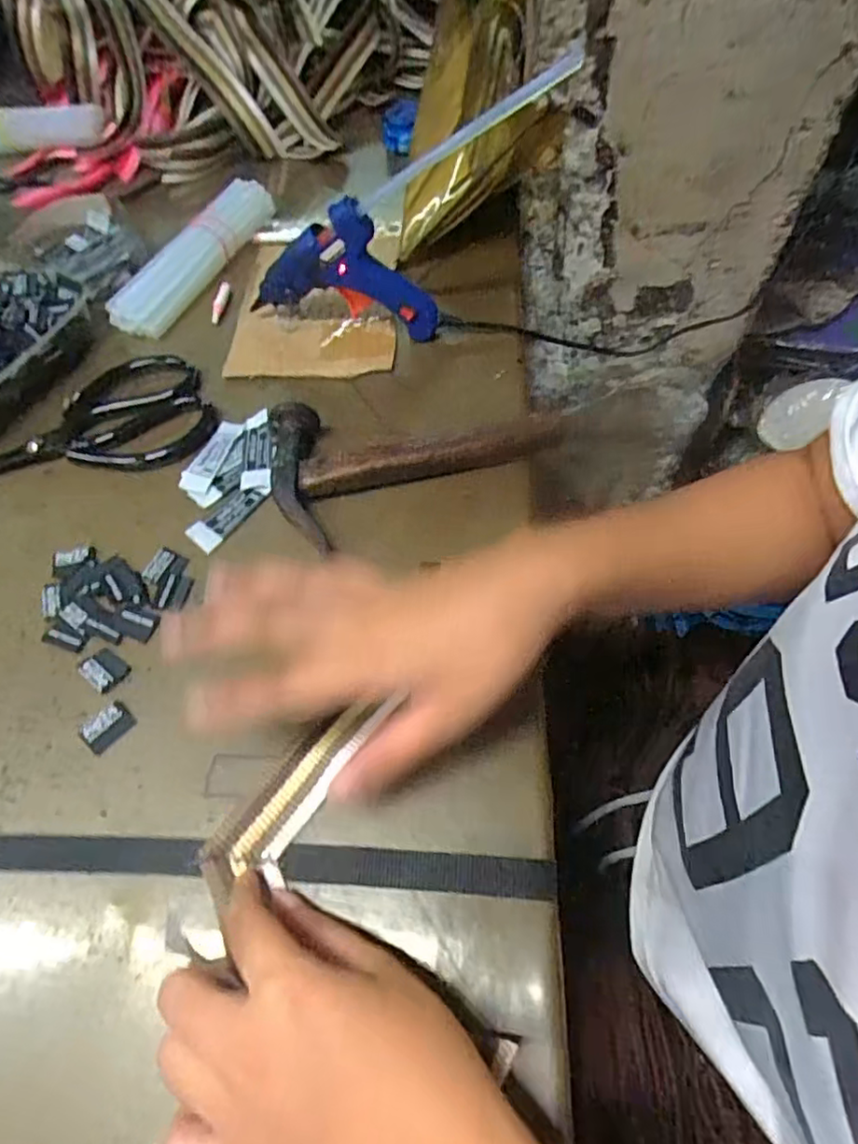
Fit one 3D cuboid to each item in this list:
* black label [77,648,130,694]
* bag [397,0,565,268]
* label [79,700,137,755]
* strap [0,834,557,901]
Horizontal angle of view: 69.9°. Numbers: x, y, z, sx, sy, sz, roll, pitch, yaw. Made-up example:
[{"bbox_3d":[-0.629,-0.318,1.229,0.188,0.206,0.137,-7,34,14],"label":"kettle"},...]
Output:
[{"bbox_3d":[-0.180,0.052,0.337,0.025,0.004,0.018,33,66,22],"label":"black label"},{"bbox_3d":[0.039,-0.448,0.553,0.124,0.138,0.358,-1,58,4],"label":"bag"},{"bbox_3d":[-0.169,0.080,0.320,0.019,0.004,0.025,37,67,24],"label":"label"},{"bbox_3d":[-0.127,0.134,0.285,0.364,0.004,0.019,0,58,4],"label":"strap"}]

